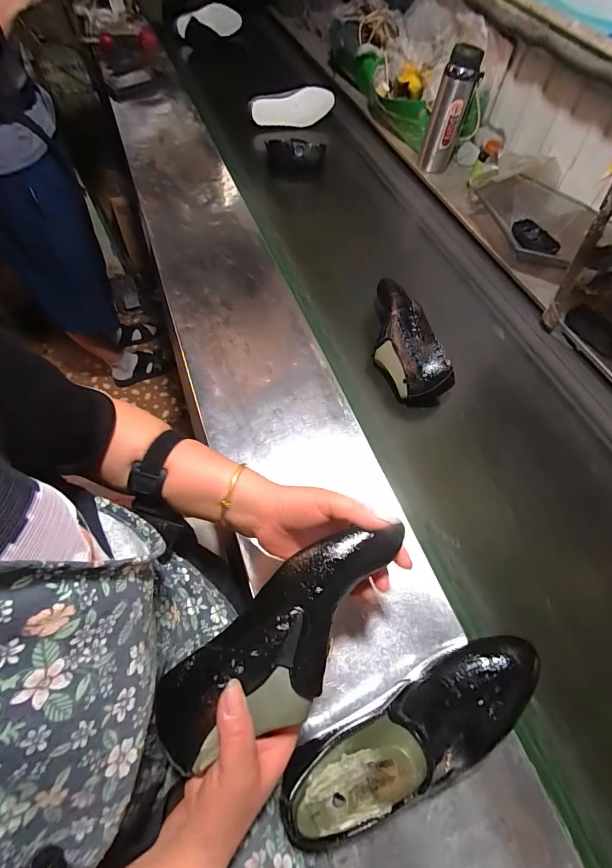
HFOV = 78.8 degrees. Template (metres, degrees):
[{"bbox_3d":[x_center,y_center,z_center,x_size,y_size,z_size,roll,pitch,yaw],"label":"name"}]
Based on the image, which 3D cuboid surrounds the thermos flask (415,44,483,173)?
[{"bbox_3d":[0.344,-0.768,0.896,0.084,0.222,0.077,18,62,6],"label":"thermos flask"}]

